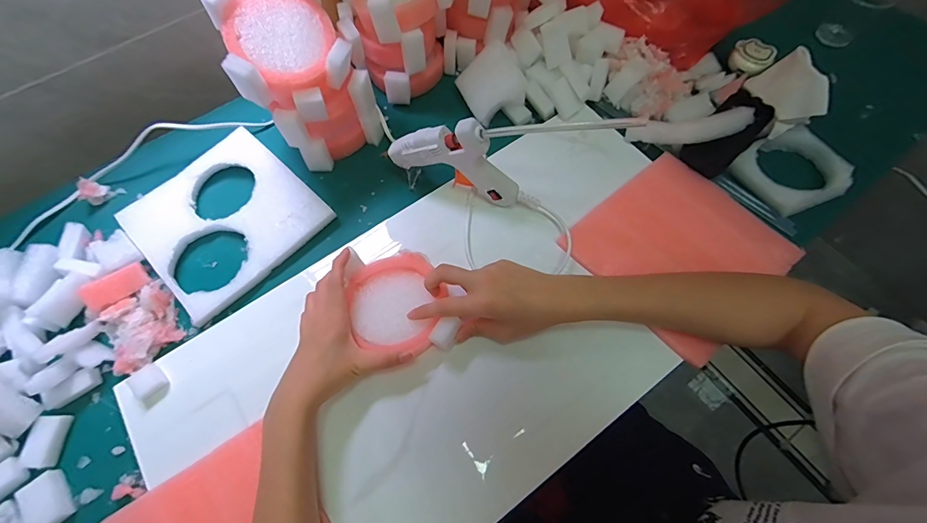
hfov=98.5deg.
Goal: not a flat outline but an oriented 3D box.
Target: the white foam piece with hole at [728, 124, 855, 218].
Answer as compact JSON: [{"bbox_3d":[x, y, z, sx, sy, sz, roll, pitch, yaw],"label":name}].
[{"bbox_3d":[0.363,-0.102,0.444,0.097,0.027,0.091,-22,66,-7],"label":"white foam piece with hole"}]

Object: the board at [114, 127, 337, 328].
[{"bbox_3d":[-0.269,-0.051,0.452,0.178,0.015,0.174,41,73,18],"label":"board"}]

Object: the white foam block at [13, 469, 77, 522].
[{"bbox_3d":[-0.360,0.207,0.343,0.031,0.010,0.046,-38,69,-14],"label":"white foam block"}]

